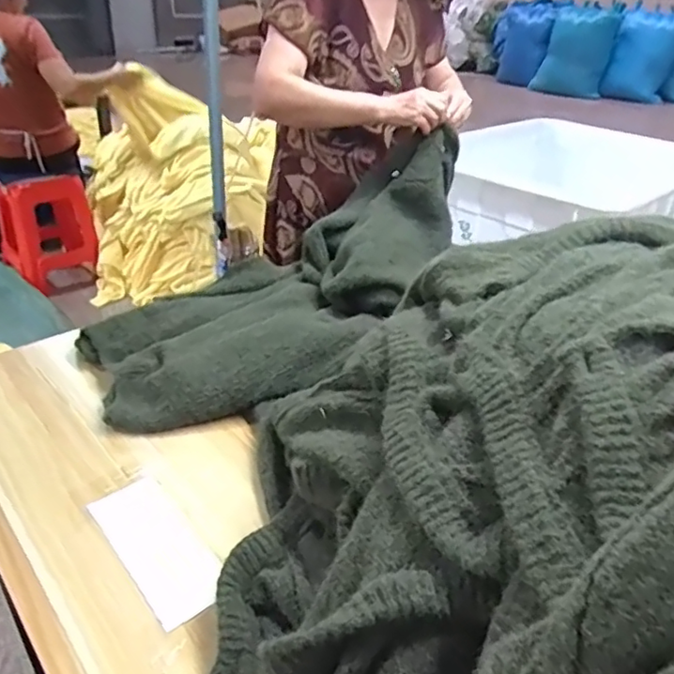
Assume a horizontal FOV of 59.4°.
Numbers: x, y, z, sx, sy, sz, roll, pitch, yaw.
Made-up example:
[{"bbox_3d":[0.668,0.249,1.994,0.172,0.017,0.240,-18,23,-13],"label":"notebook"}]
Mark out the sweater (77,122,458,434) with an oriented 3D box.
[{"bbox_3d":[-0.053,-0.107,0.942,0.294,0.165,0.724,28,55,35],"label":"sweater"}]

